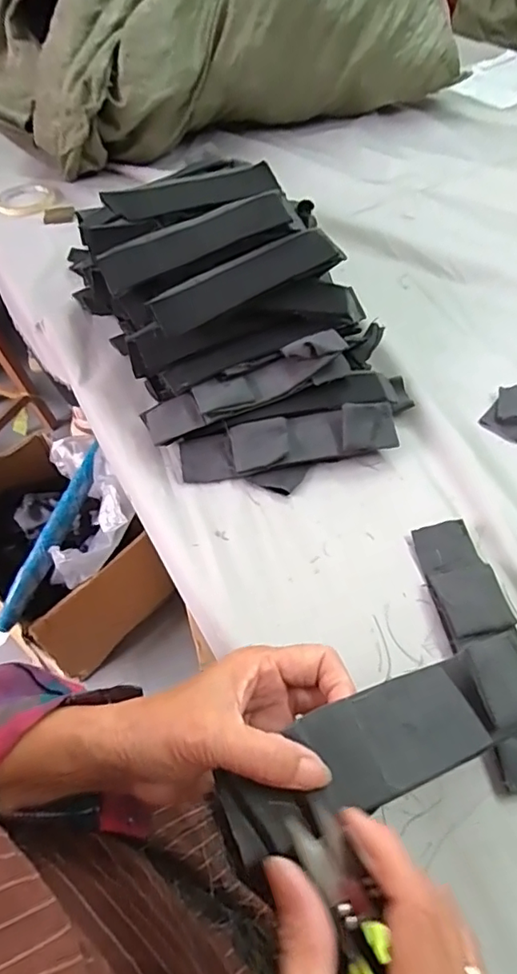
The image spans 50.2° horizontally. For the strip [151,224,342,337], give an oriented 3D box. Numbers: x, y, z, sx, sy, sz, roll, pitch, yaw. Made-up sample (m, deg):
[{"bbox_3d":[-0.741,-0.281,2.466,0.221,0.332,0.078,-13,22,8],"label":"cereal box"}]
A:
[{"bbox_3d":[-0.012,-0.193,0.511,0.183,0.010,0.043,-28,80,-11],"label":"strip"}]

